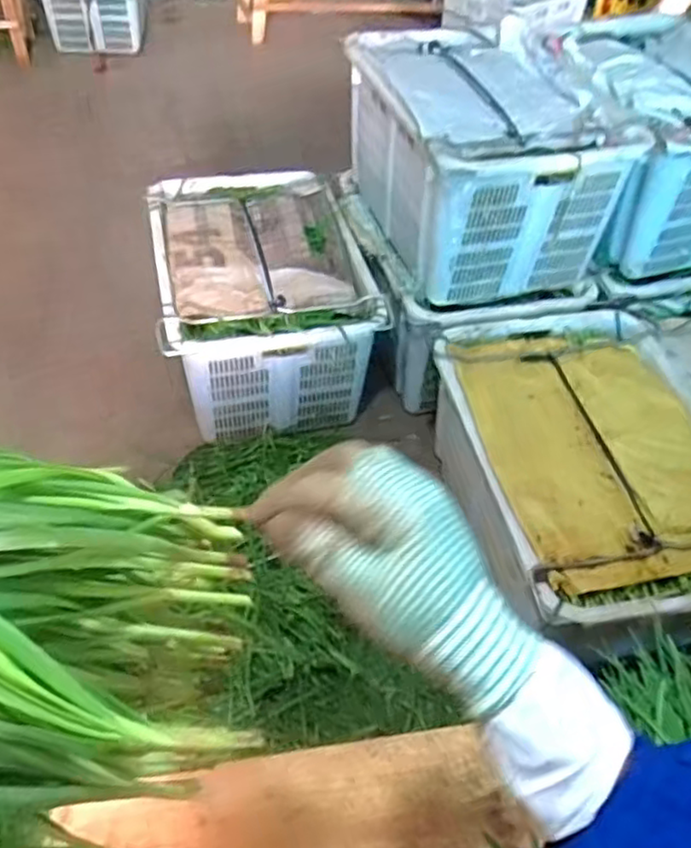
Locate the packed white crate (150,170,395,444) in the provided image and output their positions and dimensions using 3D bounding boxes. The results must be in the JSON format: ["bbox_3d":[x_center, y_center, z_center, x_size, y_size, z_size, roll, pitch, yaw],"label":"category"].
[{"bbox_3d":[-0.221,-0.329,1.771,0.493,0.344,0.680,-6,49,-11],"label":"packed white crate"}]

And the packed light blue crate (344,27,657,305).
[{"bbox_3d":[0.306,-0.621,1.617,0.490,0.375,0.656,-11,50,-16],"label":"packed light blue crate"}]

